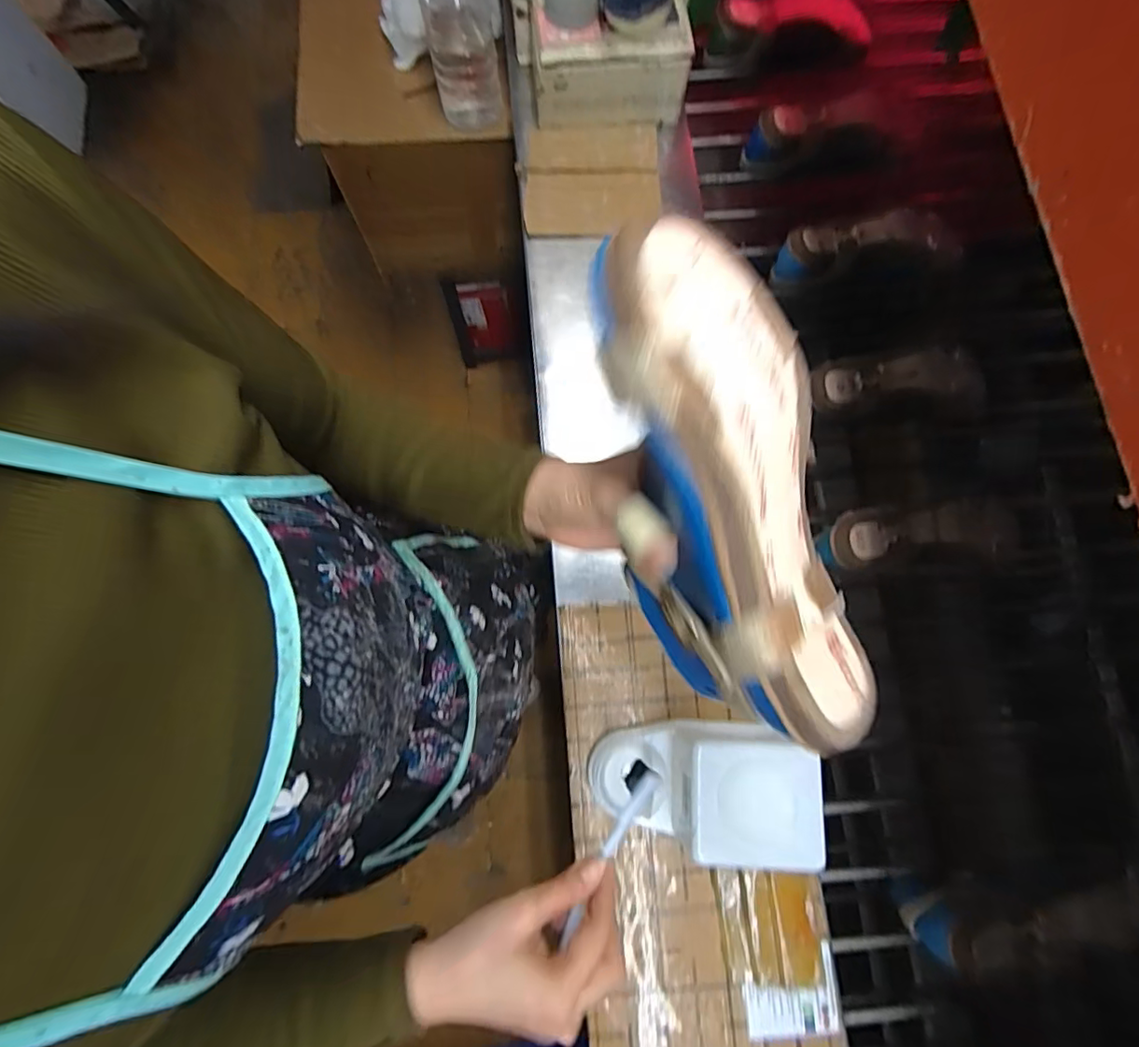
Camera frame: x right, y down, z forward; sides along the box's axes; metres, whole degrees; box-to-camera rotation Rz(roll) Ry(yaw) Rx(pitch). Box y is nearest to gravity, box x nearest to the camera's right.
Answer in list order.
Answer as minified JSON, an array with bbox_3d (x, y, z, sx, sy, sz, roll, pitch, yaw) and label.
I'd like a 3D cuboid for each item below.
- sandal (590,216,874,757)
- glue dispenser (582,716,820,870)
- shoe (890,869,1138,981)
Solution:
[{"bbox_3d":[0.071,-0.015,0.246,0.084,0.090,0.227,-19,104,-6],"label":"sandal"},{"bbox_3d":[0.114,0.237,0.484,0.178,0.110,0.100,2,76,-1],"label":"glue dispenser"},{"bbox_3d":[0.450,0.384,0.532,0.213,0.074,0.074,-3,76,-2],"label":"shoe"}]

